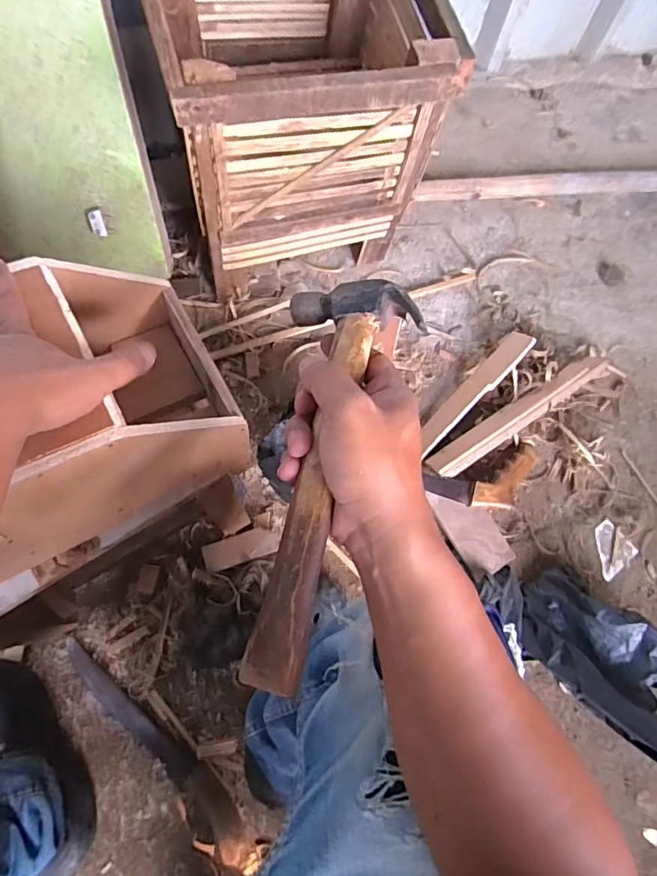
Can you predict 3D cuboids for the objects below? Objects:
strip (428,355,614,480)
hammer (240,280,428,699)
[{"bbox_3d":[0.330,-0.045,0.855,0.378,0.041,0.051,-32,77,-14],"label":"strip"},{"bbox_3d":[-0.004,0.013,0.291,0.080,0.029,0.242,11,70,5],"label":"hammer"}]

